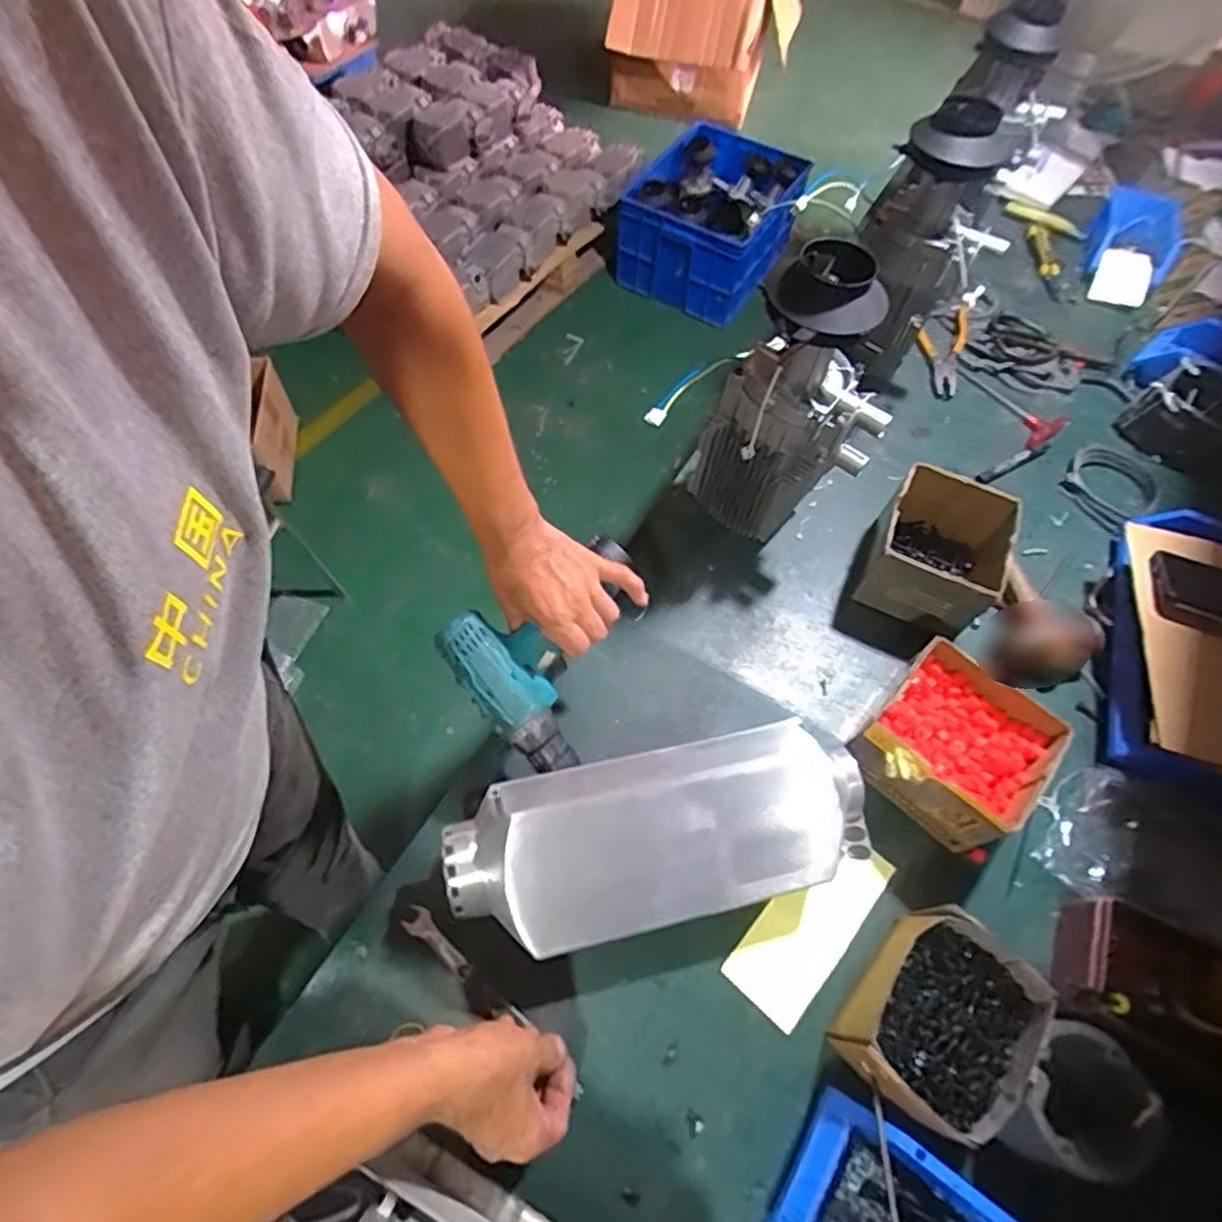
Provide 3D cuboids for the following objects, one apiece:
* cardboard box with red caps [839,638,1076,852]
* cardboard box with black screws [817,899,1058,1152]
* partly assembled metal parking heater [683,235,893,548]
[{"bbox_3d":[0.340,0.134,0.669,0.152,0.093,0.145,39,65,15],"label":"cardboard box with red caps"},{"bbox_3d":[0.268,0.341,0.554,0.124,0.082,0.151,37,65,15],"label":"cardboard box with black screws"},{"bbox_3d":[0.188,-0.205,0.706,0.111,0.314,0.164,-32,68,-20],"label":"partly assembled metal parking heater"}]

